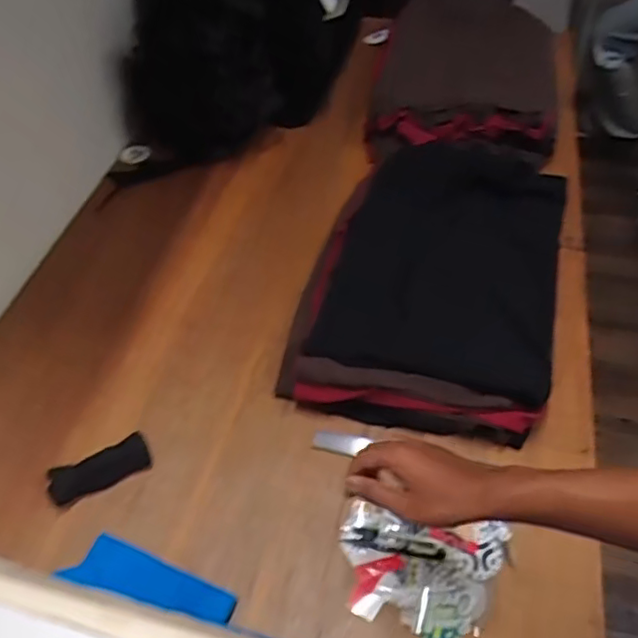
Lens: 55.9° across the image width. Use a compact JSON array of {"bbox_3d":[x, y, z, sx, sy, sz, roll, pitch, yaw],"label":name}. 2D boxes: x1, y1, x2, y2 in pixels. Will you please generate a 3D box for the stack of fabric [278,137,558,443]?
[{"bbox_3d":[0.187,-0.095,0.940,0.364,0.103,0.577,13,52,12],"label":"stack of fabric"}]

